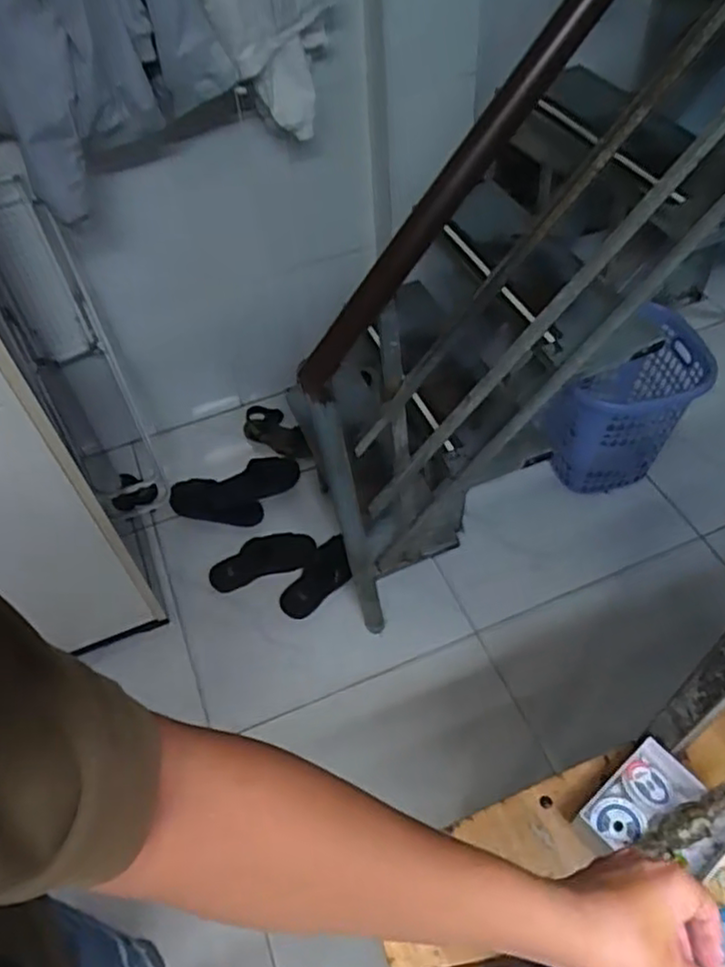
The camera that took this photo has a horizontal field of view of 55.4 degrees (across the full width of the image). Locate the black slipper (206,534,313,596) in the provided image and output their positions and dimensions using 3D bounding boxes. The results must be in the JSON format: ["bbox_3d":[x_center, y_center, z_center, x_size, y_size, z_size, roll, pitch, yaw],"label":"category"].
[{"bbox_3d":[-0.241,0.183,1.666,0.259,0.042,0.105,-14,52,-6],"label":"black slipper"}]

